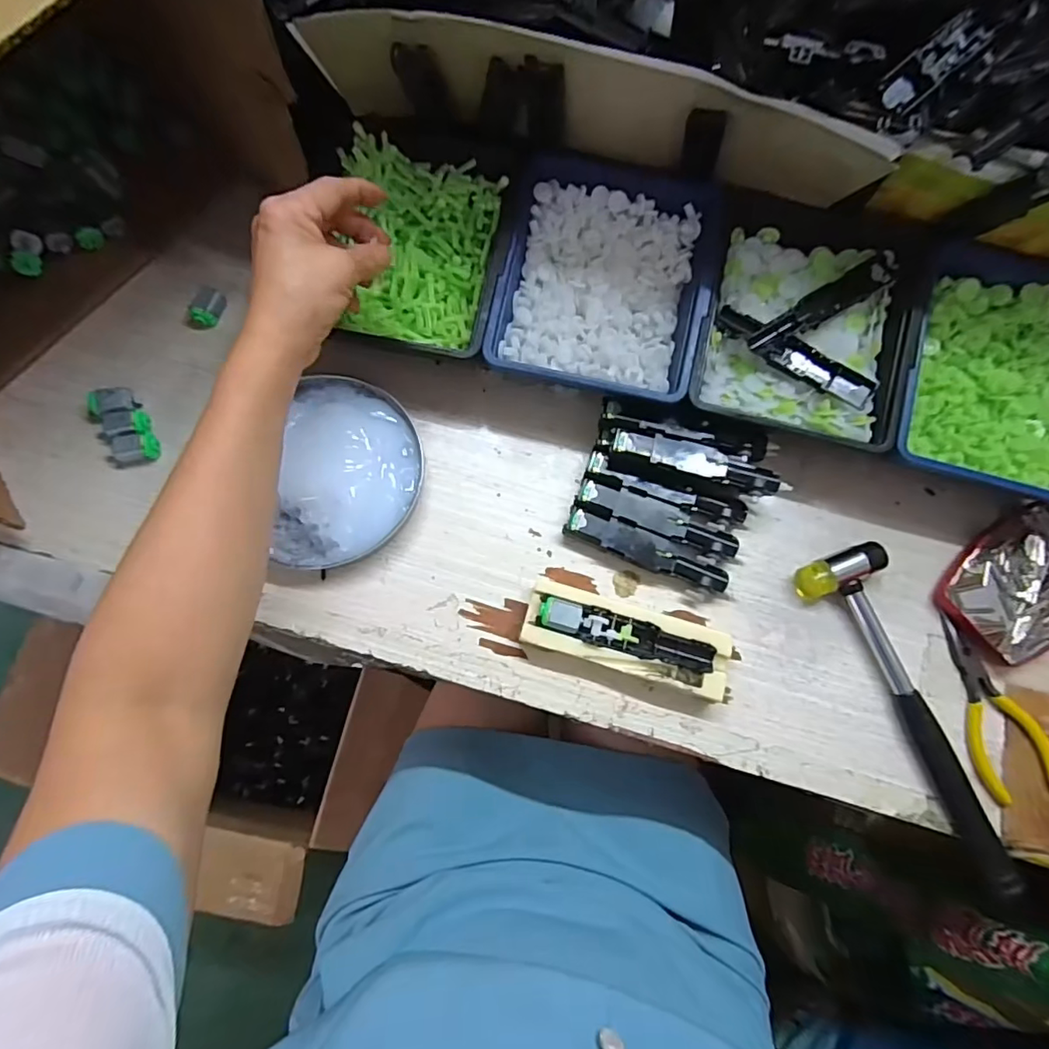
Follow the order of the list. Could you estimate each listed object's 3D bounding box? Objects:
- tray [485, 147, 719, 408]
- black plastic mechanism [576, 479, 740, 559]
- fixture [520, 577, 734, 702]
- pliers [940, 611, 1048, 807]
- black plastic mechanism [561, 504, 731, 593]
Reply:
[{"bbox_3d":[0.060,-0.179,0.393,0.146,0.033,0.166,13,76,1],"label":"tray"},{"bbox_3d":[0.097,-0.002,0.401,0.119,0.019,0.024,19,76,3],"label":"black plastic mechanism"},{"bbox_3d":[0.069,0.078,0.375,0.138,0.029,0.045,17,76,2],"label":"fixture"},{"bbox_3d":[0.325,0.123,0.378,0.054,0.010,0.120,-11,76,-5],"label":"pliers"},{"bbox_3d":[0.087,0.018,0.395,0.118,0.019,0.027,22,76,4],"label":"black plastic mechanism"}]

